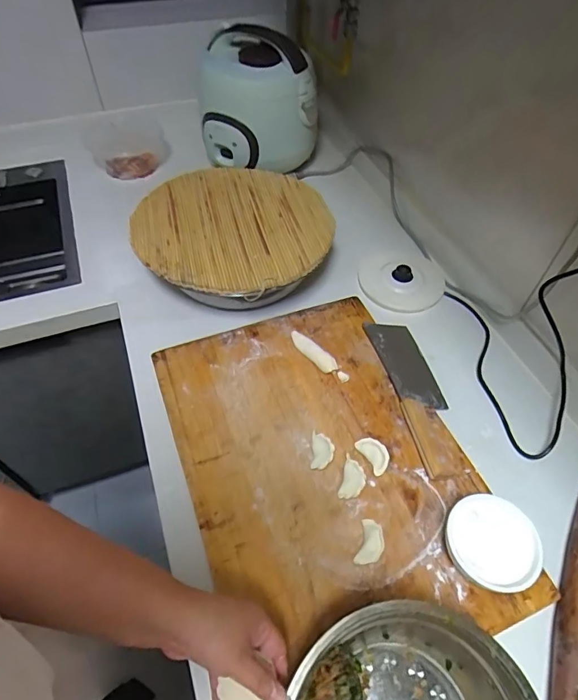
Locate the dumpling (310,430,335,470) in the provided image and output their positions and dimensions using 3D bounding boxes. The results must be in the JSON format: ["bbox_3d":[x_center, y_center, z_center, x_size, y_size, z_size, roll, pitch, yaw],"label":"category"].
[{"bbox_3d":[0.044,0.134,0.576,0.029,0.020,0.047,4,53,2],"label":"dumpling"}]

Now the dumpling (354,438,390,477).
[{"bbox_3d":[0.111,0.137,0.576,0.031,0.020,0.051,-24,57,-18],"label":"dumpling"}]

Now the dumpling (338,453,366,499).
[{"bbox_3d":[0.080,0.161,0.550,0.029,0.023,0.047,14,54,9],"label":"dumpling"}]

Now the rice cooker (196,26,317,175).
[{"bbox_3d":[-0.067,-0.512,0.937,0.241,0.232,0.213,1,52,-1],"label":"rice cooker"}]

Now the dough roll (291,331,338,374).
[{"bbox_3d":[0.033,0.002,0.671,0.024,0.022,0.091,-38,63,-26],"label":"dough roll"}]

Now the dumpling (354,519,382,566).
[{"bbox_3d":[0.094,0.222,0.508,0.027,0.020,0.050,16,55,11],"label":"dumpling"}]

